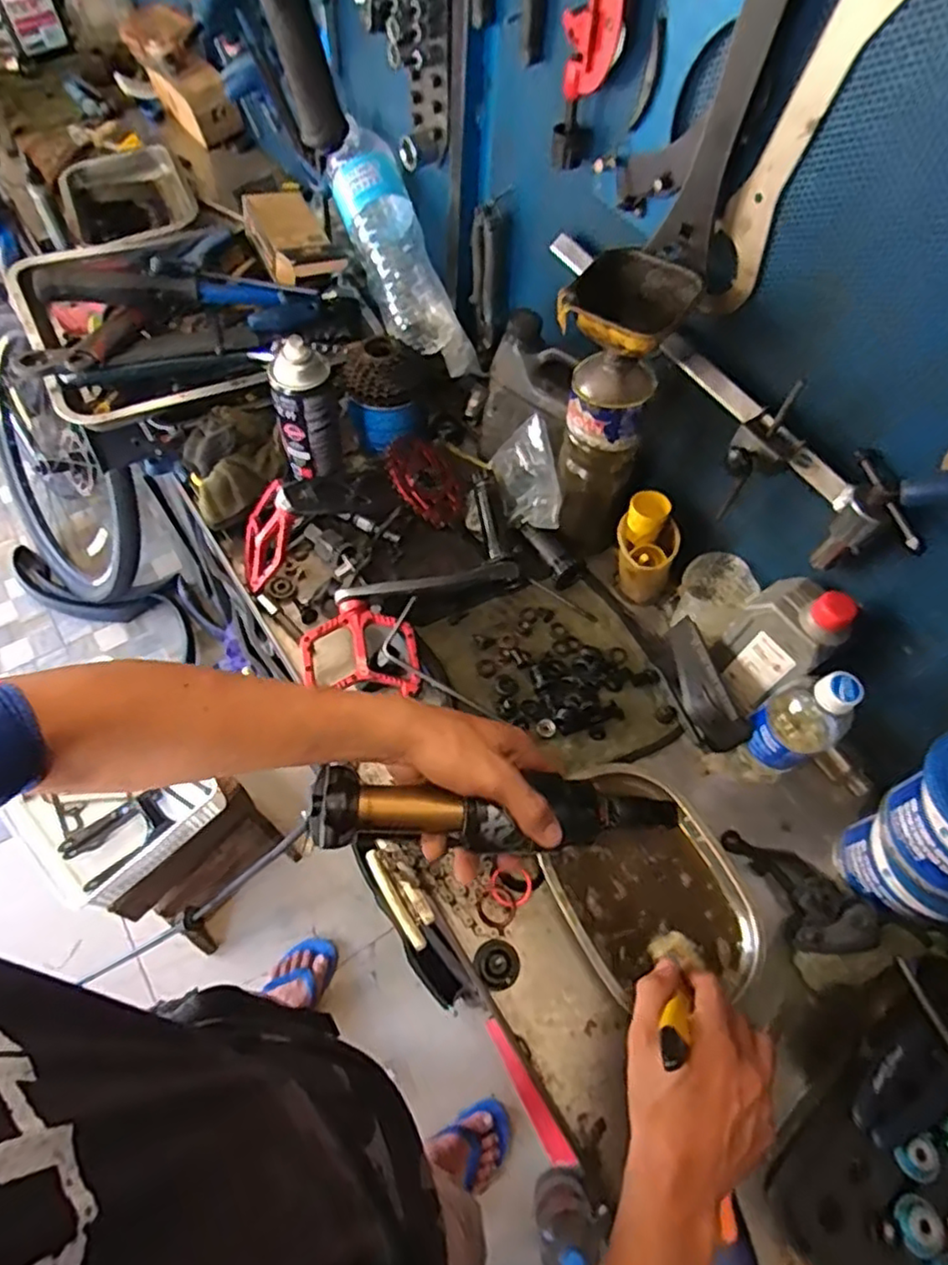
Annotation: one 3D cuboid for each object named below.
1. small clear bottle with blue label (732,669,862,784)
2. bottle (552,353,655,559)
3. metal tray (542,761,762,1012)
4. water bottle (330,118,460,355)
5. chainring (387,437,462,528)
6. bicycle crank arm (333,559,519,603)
[{"bbox_3d":[0.297,0.080,0.606,0.072,0.169,0.057,-30,66,-19],"label":"small clear bottle with blue label"},{"bbox_3d":[0.122,-0.172,0.678,0.081,0.226,0.067,11,60,3],"label":"bottle"},{"bbox_3d":[0.154,0.224,0.592,0.159,0.017,0.206,-28,66,-18],"label":"metal tray"},{"bbox_3d":[-0.112,-0.505,0.840,0.093,0.078,0.308,-22,93,-16],"label":"water bottle"},{"bbox_3d":[-0.060,-0.179,0.782,0.098,0.014,0.117,-26,78,-40],"label":"chainring"},{"bbox_3d":[-0.047,-0.054,0.704,0.197,0.039,0.021,-14,62,-12],"label":"bicycle crank arm"}]

